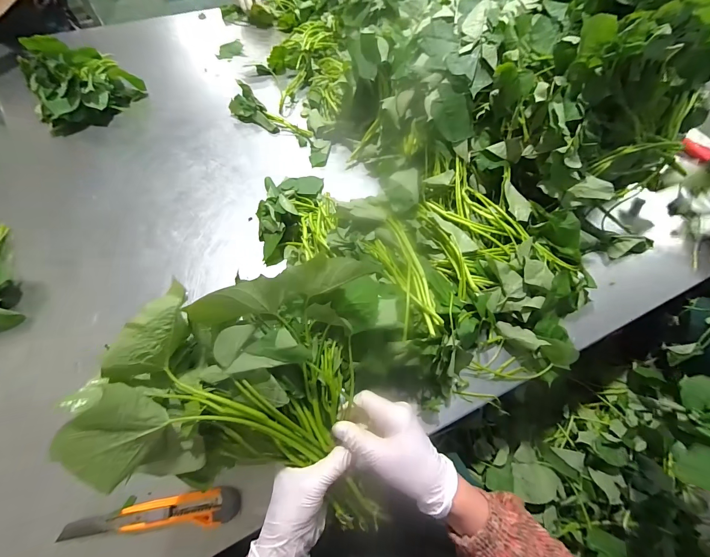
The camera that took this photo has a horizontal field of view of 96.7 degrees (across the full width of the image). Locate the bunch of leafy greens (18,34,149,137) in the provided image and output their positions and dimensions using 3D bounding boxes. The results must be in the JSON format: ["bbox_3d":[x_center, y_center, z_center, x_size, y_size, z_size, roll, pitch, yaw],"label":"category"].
[{"bbox_3d":[-0.594,-0.430,0.677,0.097,0.148,0.227,25,64,10],"label":"bunch of leafy greens"}]

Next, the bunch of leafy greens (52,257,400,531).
[{"bbox_3d":[-0.081,0.099,0.322,0.235,0.150,0.220,13,62,4],"label":"bunch of leafy greens"}]

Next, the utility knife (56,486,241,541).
[{"bbox_3d":[-0.251,0.299,0.392,0.212,0.019,0.039,-7,63,-7],"label":"utility knife"}]

